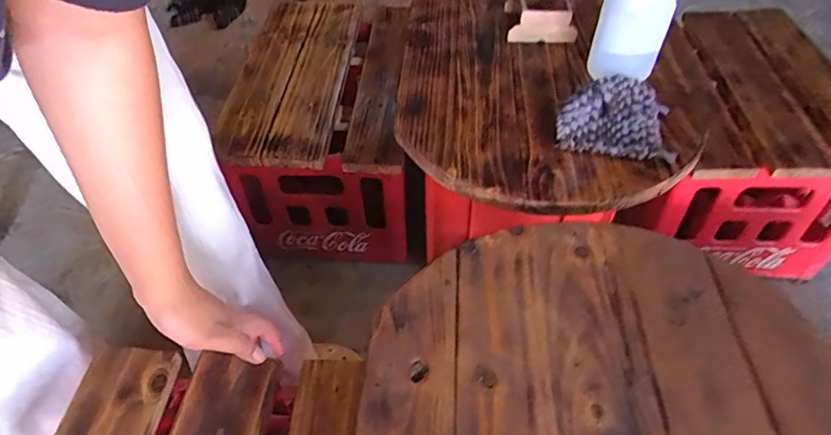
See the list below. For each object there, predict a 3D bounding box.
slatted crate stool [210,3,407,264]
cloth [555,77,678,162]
[{"bbox_3d":[-0.150,-0.157,0.953,0.270,0.292,0.432,-2,46,1],"label":"slatted crate stool"},{"bbox_3d":[0.236,-0.125,0.616,0.132,0.040,0.121,6,49,8],"label":"cloth"}]

